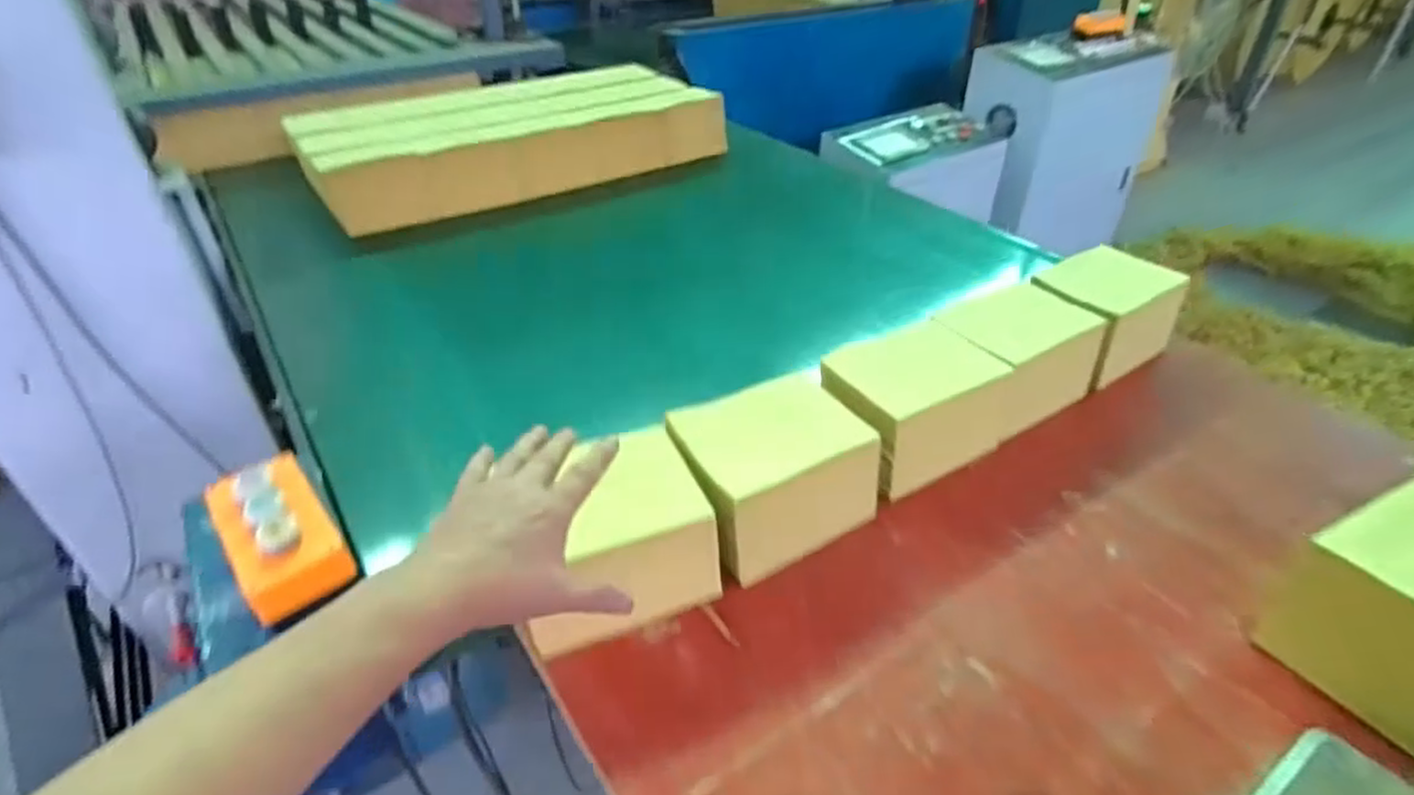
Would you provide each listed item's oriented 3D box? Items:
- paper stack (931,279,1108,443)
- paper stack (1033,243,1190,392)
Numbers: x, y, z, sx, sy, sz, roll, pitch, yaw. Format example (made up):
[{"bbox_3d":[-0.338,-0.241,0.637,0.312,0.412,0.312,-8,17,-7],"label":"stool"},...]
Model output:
[{"bbox_3d":[0.354,-0.042,0.834,0.173,0.115,0.127,-21,42,-26],"label":"paper stack"},{"bbox_3d":[0.493,-0.103,0.901,0.164,0.108,0.128,-25,44,-30],"label":"paper stack"}]

